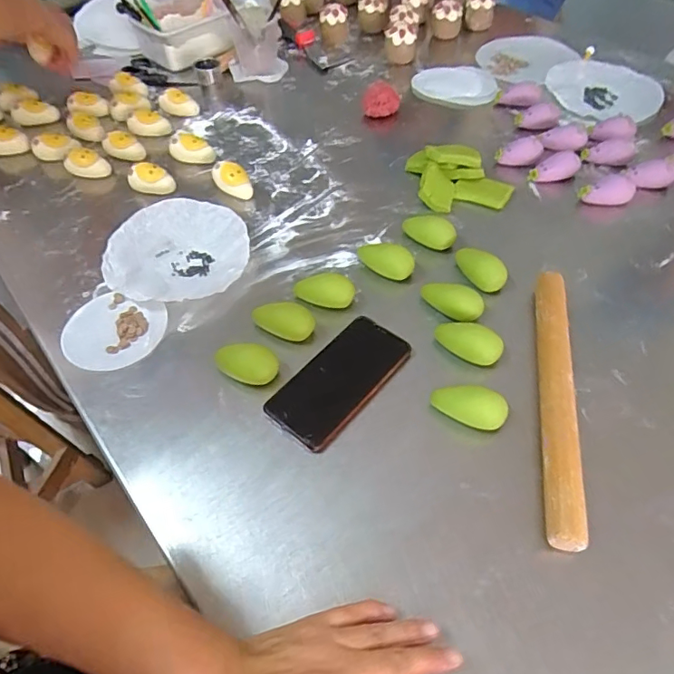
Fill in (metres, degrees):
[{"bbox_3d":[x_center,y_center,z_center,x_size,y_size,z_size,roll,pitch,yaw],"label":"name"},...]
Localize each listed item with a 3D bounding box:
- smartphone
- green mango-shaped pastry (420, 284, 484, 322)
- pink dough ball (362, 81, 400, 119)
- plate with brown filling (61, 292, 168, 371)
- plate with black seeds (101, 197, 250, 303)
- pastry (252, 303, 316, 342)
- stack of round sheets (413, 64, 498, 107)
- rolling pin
[{"bbox_3d":[0.004,0.043,0.521,0.075,0.014,0.155,35,61,25],"label":"smartphone"},{"bbox_3d":[0.128,-0.037,0.575,0.071,0.040,0.034,23,57,18],"label":"green mango-shaped pastry"},{"bbox_3d":[0.074,-0.392,0.846,0.061,0.045,0.053,9,53,8],"label":"pink dough ball"},{"bbox_3d":[-0.256,-0.006,0.572,0.110,0.014,0.096,15,54,13],"label":"plate with brown filling"},{"bbox_3d":[-0.200,-0.108,0.637,0.172,0.026,0.170,-1,53,1],"label":"plate with black seeds"},{"bbox_3d":[-0.059,-0.016,0.559,0.068,0.027,0.035,0,53,1],"label":"pastry"},{"bbox_3d":[0.211,-0.447,0.893,0.141,0.015,0.110,22,56,17],"label":"stack of round sheets"},{"bbox_3d":[0.212,0.052,0.495,0.030,0.031,0.299,9,53,8],"label":"rolling pin"}]

